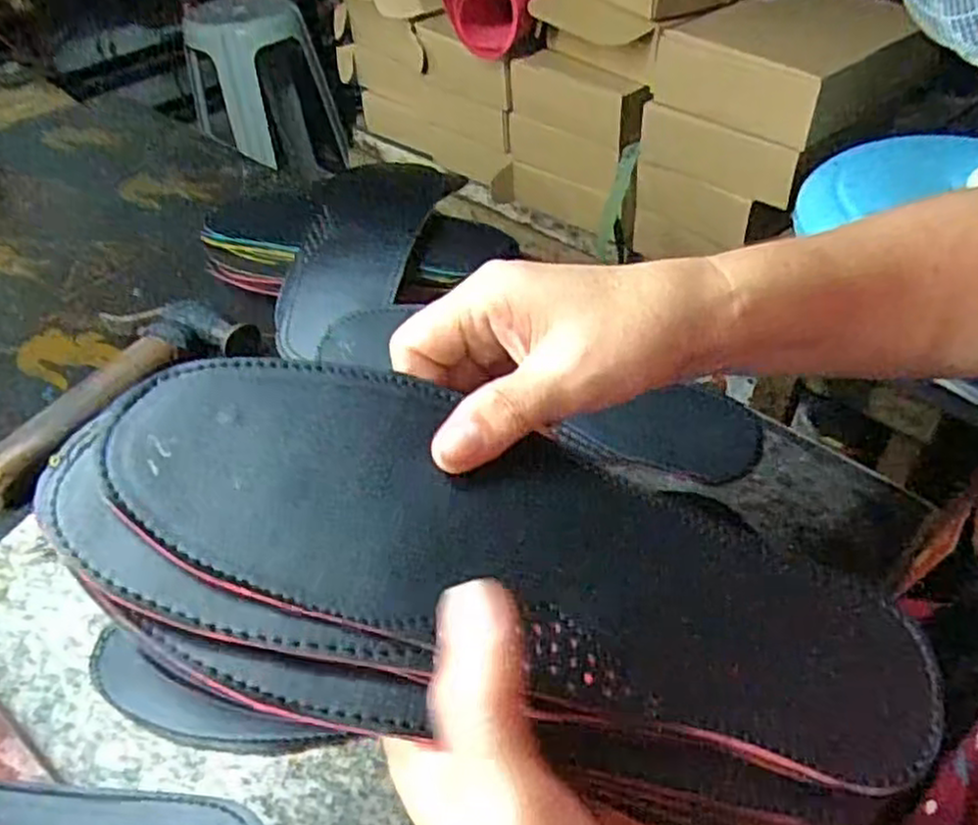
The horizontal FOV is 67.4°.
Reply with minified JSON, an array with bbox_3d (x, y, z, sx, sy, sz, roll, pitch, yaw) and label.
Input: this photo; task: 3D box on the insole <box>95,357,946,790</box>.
[{"bbox_3d":[0.008,0.040,0.233,0.257,0.009,0.085,19,47,4],"label":"insole"}]

